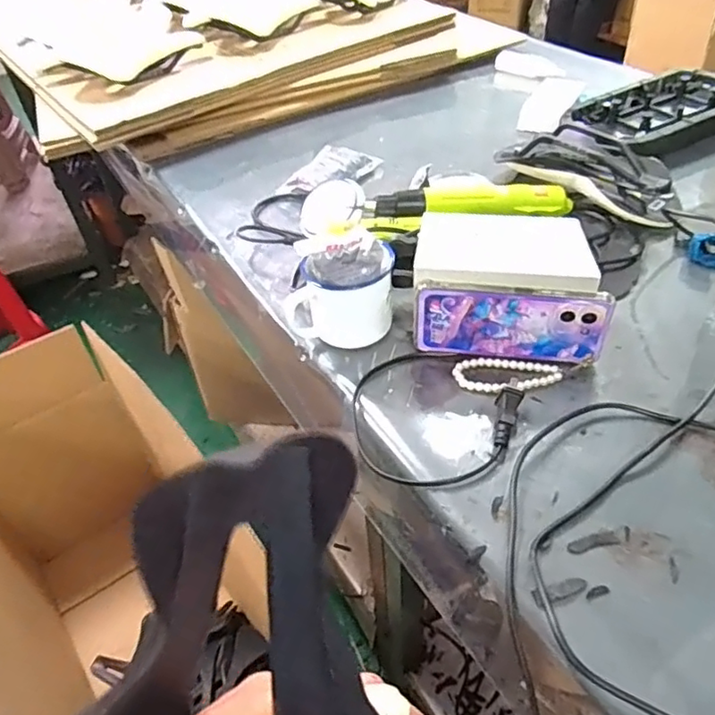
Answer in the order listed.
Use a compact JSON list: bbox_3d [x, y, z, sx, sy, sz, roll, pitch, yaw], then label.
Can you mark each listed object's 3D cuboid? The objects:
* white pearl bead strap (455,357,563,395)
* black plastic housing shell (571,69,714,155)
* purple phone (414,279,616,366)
[{"bbox_3d":[0.137,0.017,0.554,0.095,0.008,0.045,0,45,6],"label":"white pearl bead strap"},{"bbox_3d":[0.447,-0.359,0.871,0.271,0.026,0.156,-28,49,-22],"label":"black plastic housing shell"},{"bbox_3d":[0.137,-0.030,0.545,0.165,0.074,0.012,4,45,10],"label":"purple phone"}]

